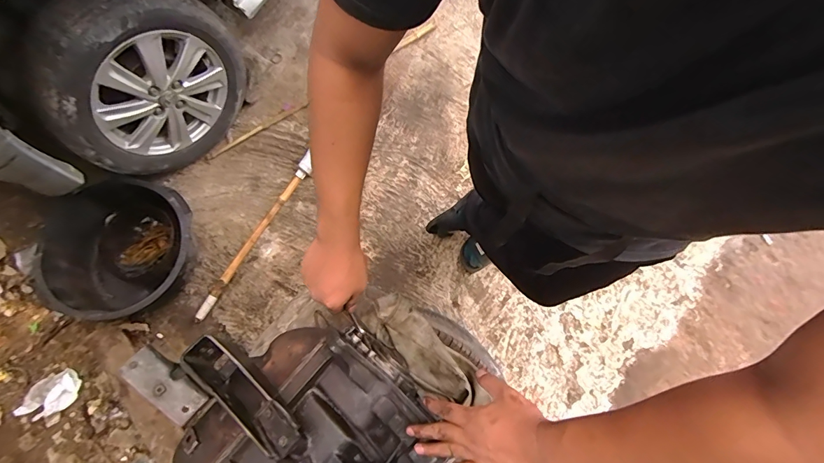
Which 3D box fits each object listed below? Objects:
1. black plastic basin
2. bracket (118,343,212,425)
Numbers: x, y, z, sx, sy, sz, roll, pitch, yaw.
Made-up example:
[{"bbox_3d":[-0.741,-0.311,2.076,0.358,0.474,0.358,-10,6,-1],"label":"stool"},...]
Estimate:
[{"bbox_3d":[-0.914,0.050,1.257,0.429,0.186,0.439,-1,80,5],"label":"black plastic basin"},{"bbox_3d":[-0.313,0.193,0.498,0.104,0.010,0.044,42,57,-2],"label":"bracket"}]

